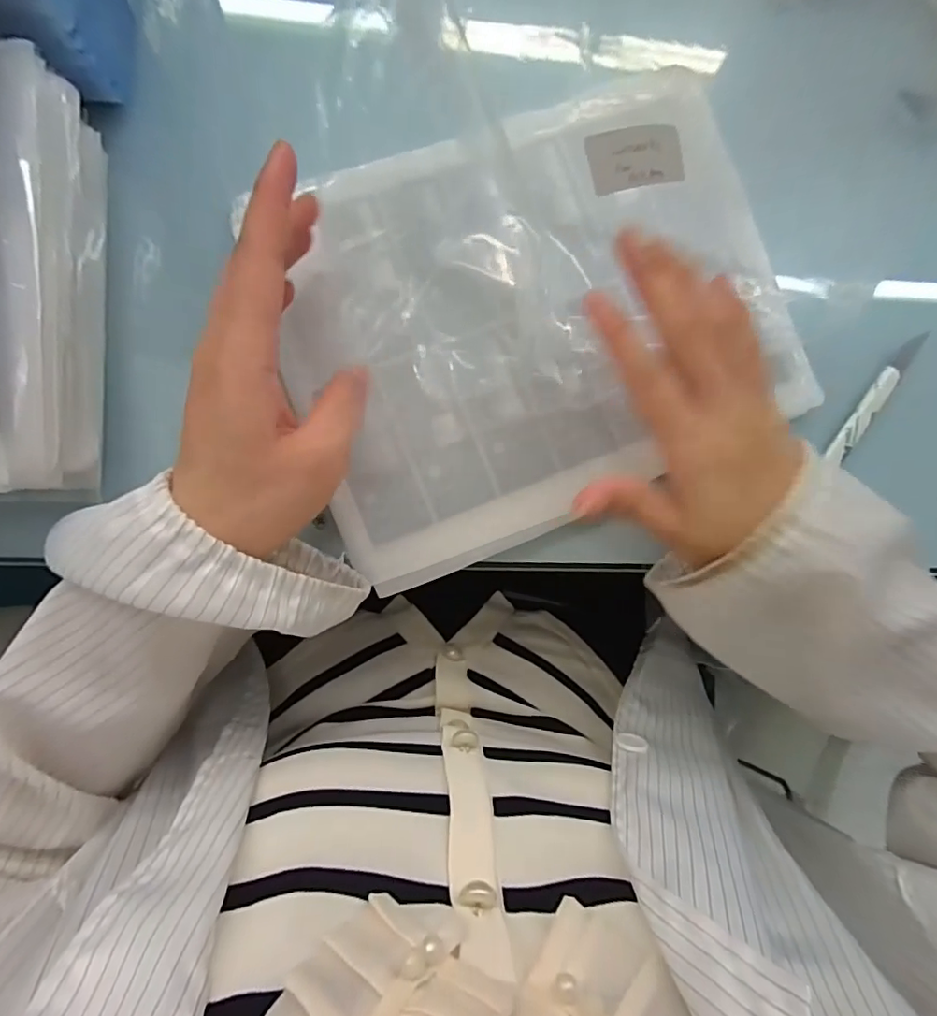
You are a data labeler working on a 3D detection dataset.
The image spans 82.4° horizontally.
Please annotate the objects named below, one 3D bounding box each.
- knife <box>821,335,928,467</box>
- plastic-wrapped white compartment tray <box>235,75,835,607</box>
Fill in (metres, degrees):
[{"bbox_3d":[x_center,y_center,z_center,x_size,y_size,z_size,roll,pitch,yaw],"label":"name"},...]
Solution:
[{"bbox_3d":[0.247,-0.069,0.321,0.011,0.010,0.099,38,84,-3],"label":"knife"},{"bbox_3d":[0.043,-0.106,0.292,0.280,0.016,0.207,-24,90,-7],"label":"plastic-wrapped white compartment tray"}]

